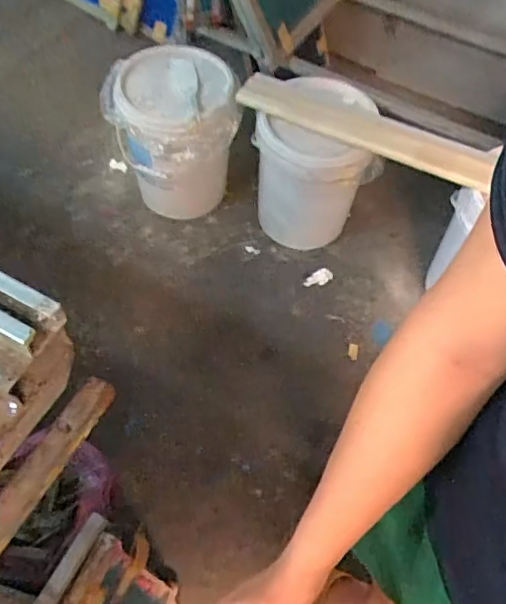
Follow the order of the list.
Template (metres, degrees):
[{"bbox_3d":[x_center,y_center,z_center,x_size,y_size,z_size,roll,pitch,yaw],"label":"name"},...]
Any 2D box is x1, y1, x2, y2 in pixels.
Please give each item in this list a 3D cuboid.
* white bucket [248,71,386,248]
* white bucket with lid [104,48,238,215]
[{"bbox_3d":[0.156,-0.355,1.548,0.299,0.385,0.272,1,57,-2],"label":"white bucket"},{"bbox_3d":[-0.184,-0.426,1.512,0.270,0.391,0.270,1,57,-2],"label":"white bucket with lid"}]

